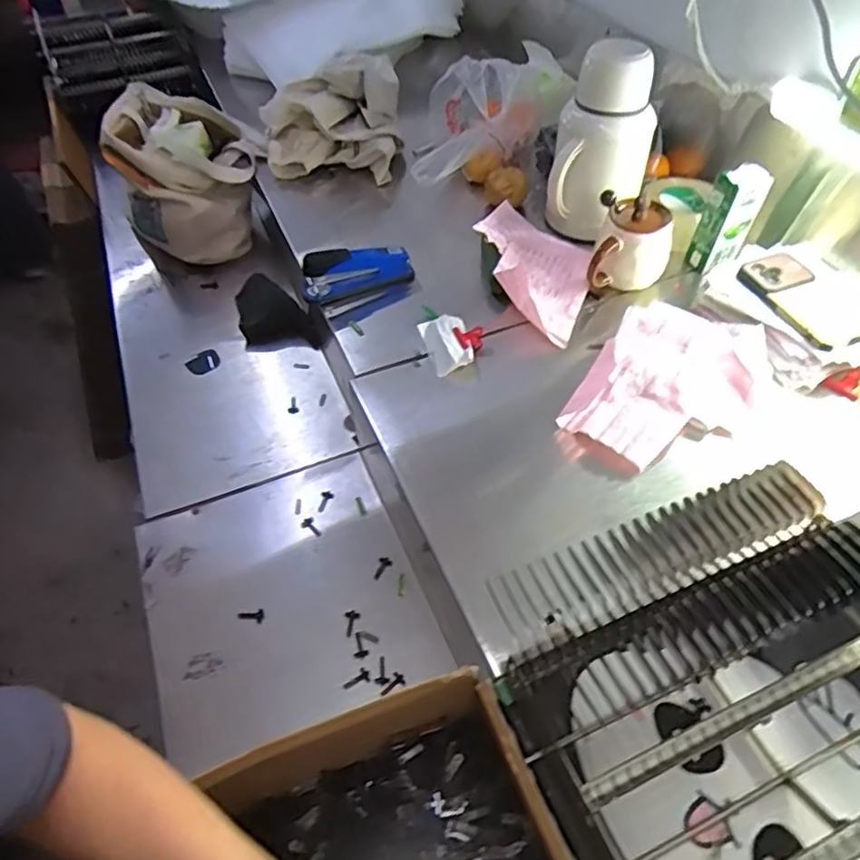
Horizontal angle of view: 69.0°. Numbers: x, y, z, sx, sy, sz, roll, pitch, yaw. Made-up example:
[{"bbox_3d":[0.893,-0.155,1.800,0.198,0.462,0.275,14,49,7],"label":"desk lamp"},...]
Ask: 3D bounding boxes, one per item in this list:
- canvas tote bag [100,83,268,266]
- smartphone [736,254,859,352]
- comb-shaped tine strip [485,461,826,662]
[{"bbox_3d":[-0.433,-0.456,1.134,0.234,0.213,0.224,-34,57,-24],"label":"canvas tote bag"},{"bbox_3d":[0.443,-0.154,0.743,0.075,0.012,0.154,-23,56,-4],"label":"smartphone"},{"bbox_3d":[0.200,0.092,0.504,0.275,0.040,0.059,-18,52,-13],"label":"comb-shaped tine strip"}]

